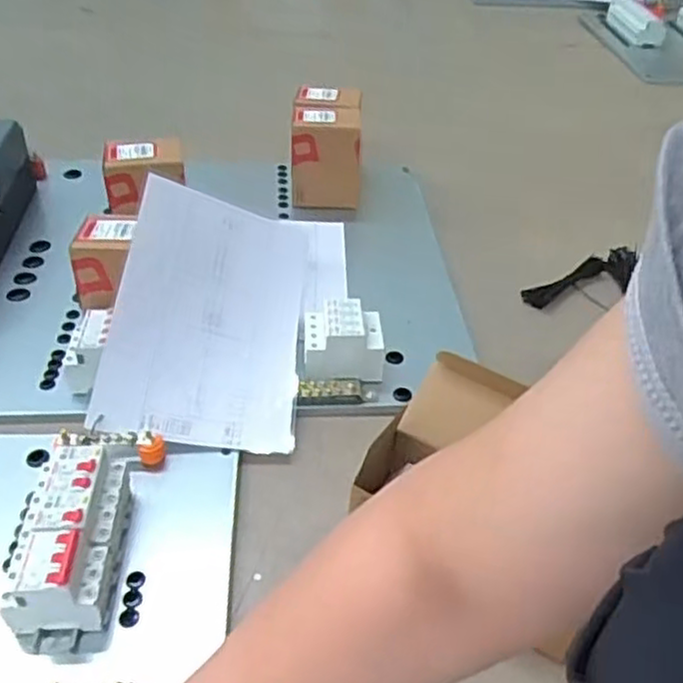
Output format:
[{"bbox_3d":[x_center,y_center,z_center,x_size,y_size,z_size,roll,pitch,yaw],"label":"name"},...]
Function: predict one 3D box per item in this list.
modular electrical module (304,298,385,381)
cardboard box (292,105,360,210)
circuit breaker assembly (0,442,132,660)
[{"bbox_3d":[0.003,0.000,0.840,0.090,0.071,0.080,1,40,-4],"label":"modular electrical module"},{"bbox_3d":[-0.023,-0.298,1.146,0.108,0.140,0.082,4,40,-1],"label":"cardboard box"},{"bbox_3d":[-0.237,0.165,0.639,0.077,0.076,0.192,0,40,-5],"label":"circuit breaker assembly"}]

